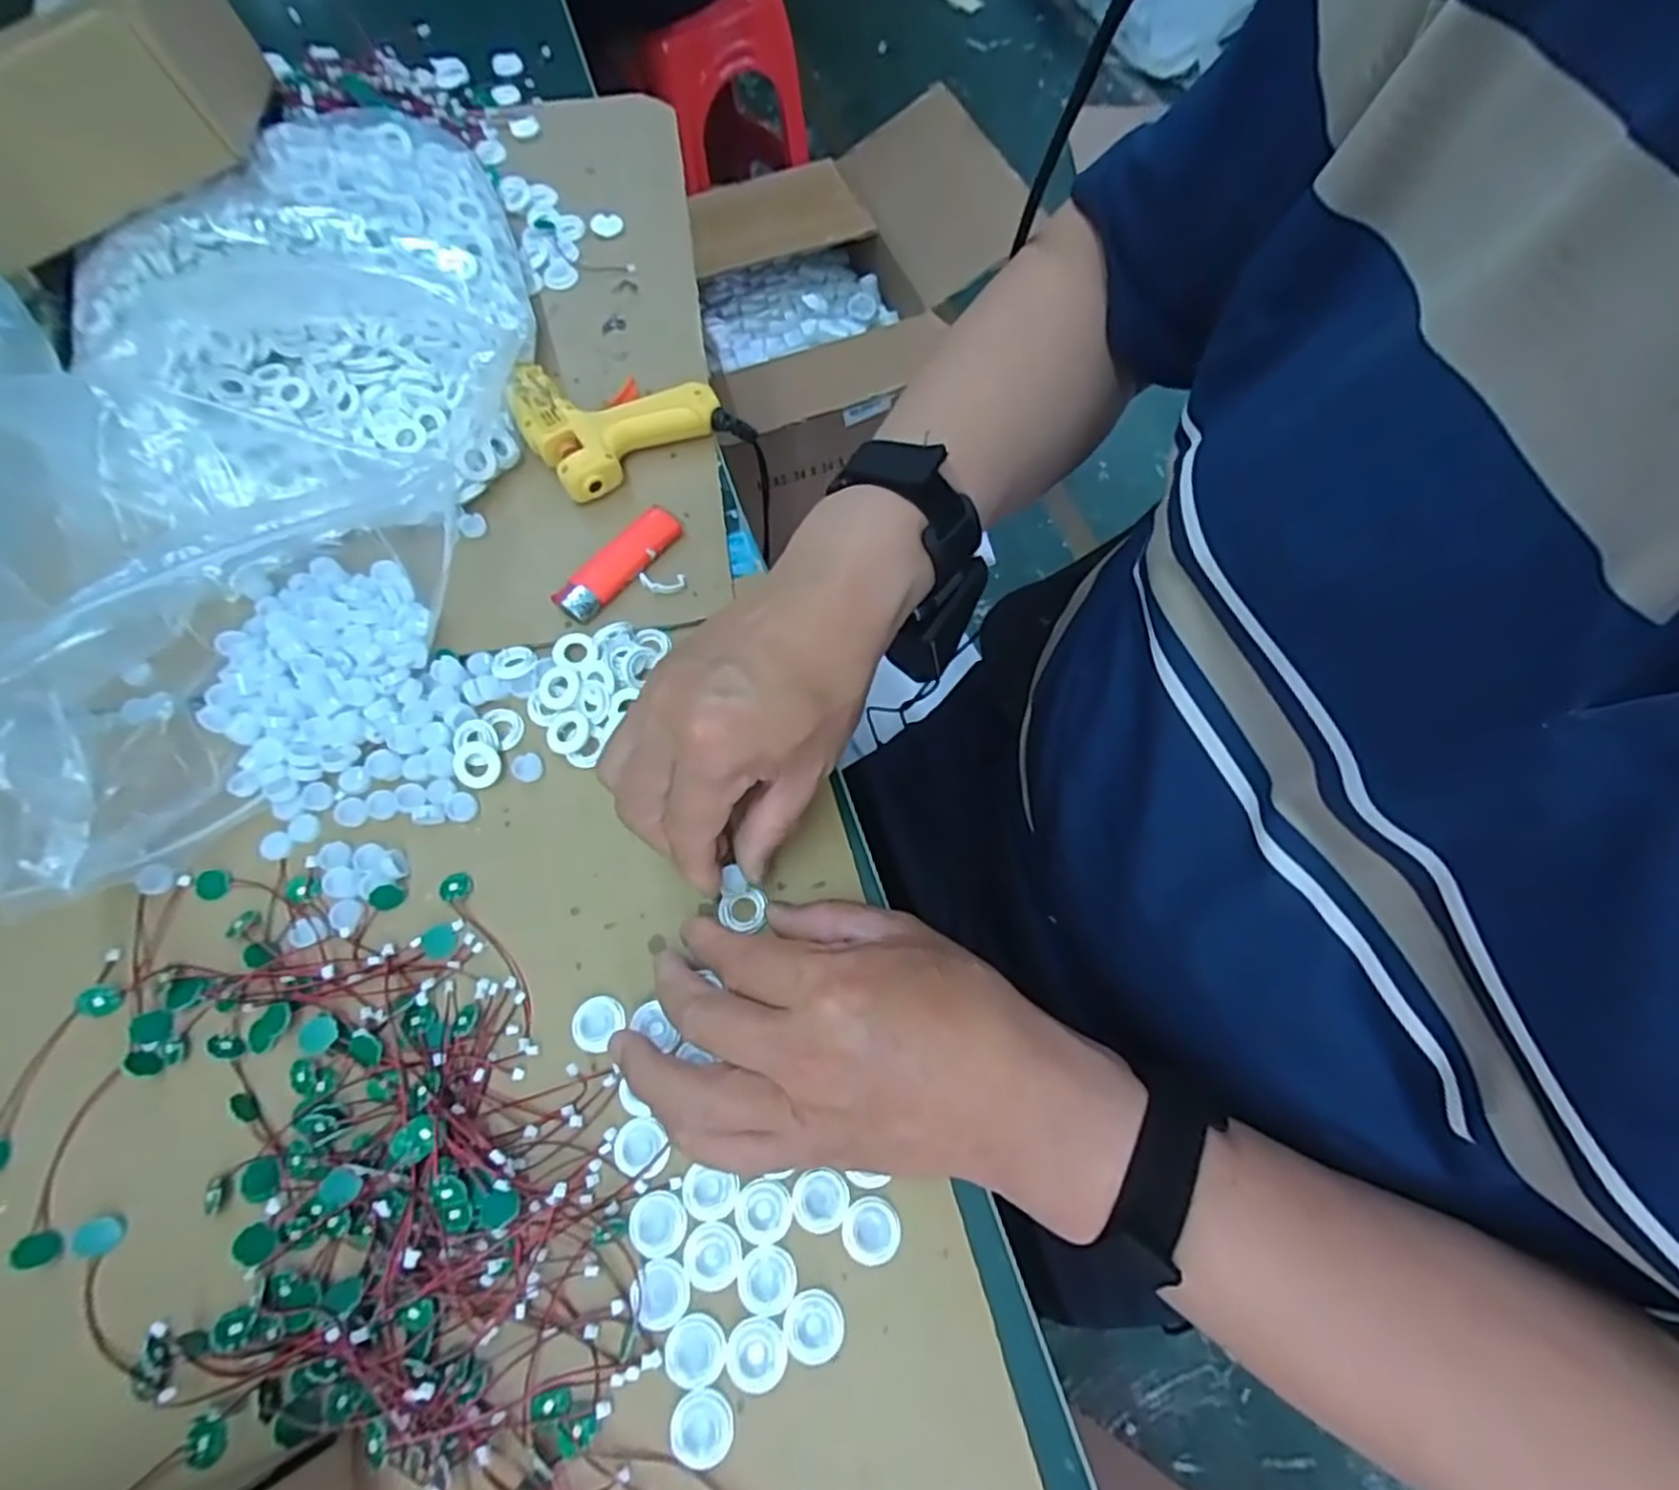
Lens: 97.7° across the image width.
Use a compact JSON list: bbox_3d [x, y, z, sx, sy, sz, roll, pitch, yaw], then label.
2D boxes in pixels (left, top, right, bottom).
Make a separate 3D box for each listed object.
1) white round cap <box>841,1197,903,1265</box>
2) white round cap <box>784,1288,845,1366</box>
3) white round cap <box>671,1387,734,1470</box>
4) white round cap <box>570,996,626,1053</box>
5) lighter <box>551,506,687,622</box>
[{"bbox_3d":[0.013,0.195,0.294,0.023,0.005,0.022,0,68,0],"label":"white round cap"},{"bbox_3d":[-0.010,0.224,0.282,0.022,0.004,0.022,0,68,0],"label":"white round cap"},{"bbox_3d":[-0.051,0.252,0.270,0.022,0.004,0.023,0,68,0],"label":"white round cap"},{"bbox_3d":[-0.109,0.123,0.326,0.022,0.005,0.023,0,68,0],"label":"white round cap"},{"bbox_3d":[-0.122,-0.102,0.409,0.025,0.012,0.082,35,72,13],"label":"lighter"}]

